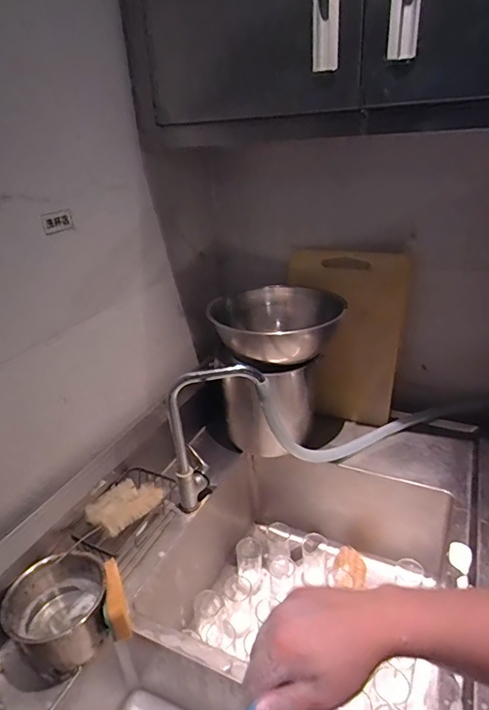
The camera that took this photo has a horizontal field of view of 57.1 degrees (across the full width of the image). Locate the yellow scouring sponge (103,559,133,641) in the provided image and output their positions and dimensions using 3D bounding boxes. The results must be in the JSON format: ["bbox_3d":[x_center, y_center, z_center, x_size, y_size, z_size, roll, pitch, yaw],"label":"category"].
[{"bbox_3d":[-0.217,0.413,0.757,0.033,0.074,0.103,-12,27,-17],"label":"yellow scouring sponge"}]

